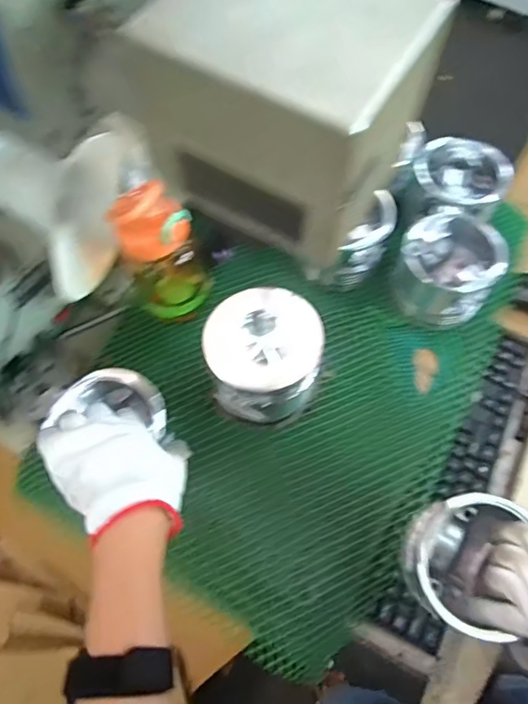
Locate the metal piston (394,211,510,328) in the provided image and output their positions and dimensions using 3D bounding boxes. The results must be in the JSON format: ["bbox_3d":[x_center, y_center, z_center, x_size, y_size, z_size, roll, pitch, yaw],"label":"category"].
[{"bbox_3d":[0.224,-0.100,0.654,0.115,0.100,0.110,0,64,-1],"label":"metal piston"}]

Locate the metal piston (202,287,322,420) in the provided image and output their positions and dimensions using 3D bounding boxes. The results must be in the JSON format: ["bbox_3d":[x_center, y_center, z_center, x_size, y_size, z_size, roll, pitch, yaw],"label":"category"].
[{"bbox_3d":[0.001,0.010,0.583,0.120,0.126,0.110,0,64,-1],"label":"metal piston"}]

